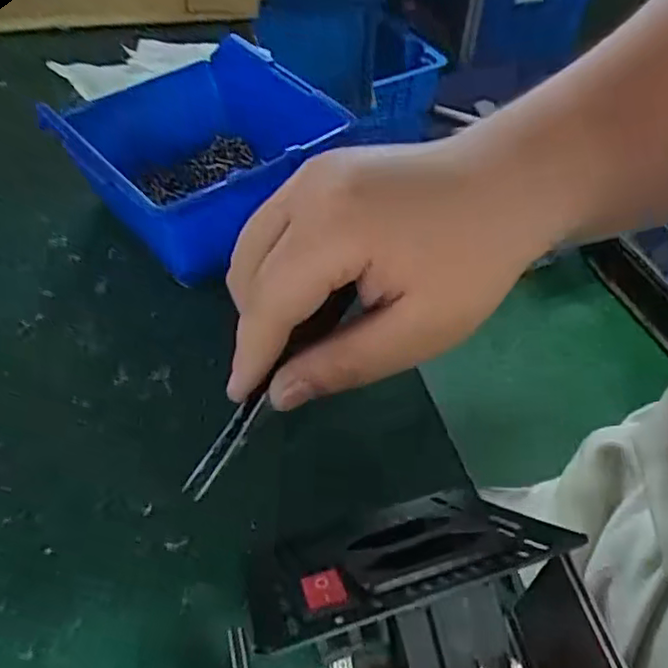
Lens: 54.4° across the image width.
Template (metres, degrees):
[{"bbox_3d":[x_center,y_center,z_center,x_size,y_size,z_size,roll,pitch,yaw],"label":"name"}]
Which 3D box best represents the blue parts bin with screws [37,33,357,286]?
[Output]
[{"bbox_3d":[-0.069,-0.095,0.350,0.131,0.061,0.107,37,59,26],"label":"blue parts bin with screws"}]

